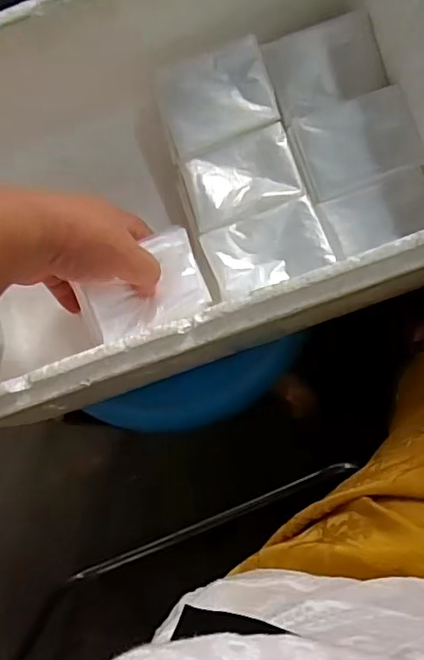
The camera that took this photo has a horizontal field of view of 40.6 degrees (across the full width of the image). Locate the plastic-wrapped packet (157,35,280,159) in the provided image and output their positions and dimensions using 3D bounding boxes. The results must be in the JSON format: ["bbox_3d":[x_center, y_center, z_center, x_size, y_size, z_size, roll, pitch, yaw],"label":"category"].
[{"bbox_3d":[0.003,-0.183,0.450,0.088,0.013,0.070,-19,83,4],"label":"plastic-wrapped packet"}]

